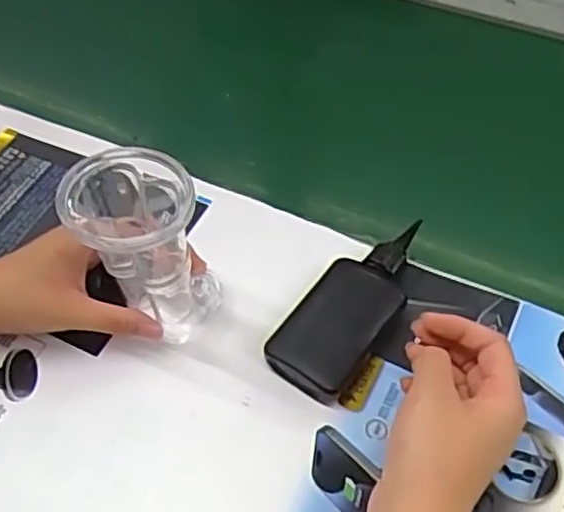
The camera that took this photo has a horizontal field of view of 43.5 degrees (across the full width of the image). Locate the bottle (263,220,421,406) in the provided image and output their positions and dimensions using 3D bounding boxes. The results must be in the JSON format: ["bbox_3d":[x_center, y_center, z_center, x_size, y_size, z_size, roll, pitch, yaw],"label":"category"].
[{"bbox_3d":[0.048,0.030,0.464,0.053,0.024,0.136,30,61,22],"label":"bottle"}]

